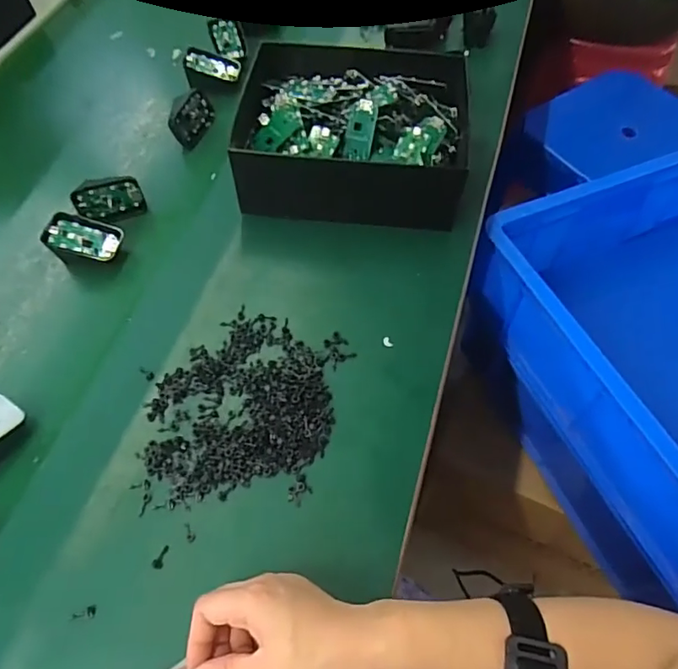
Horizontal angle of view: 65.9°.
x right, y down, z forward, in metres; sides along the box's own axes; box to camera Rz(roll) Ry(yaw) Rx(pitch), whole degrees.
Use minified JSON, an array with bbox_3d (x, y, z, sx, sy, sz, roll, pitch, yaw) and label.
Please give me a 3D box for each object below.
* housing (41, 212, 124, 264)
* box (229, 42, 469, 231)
[{"bbox_3d":[-0.260,-0.096,0.540,0.070,0.042,0.040,10,59,8],"label":"housing"},{"bbox_3d":[0.019,-0.221,0.578,0.238,0.098,0.188,5,59,4],"label":"box"}]

